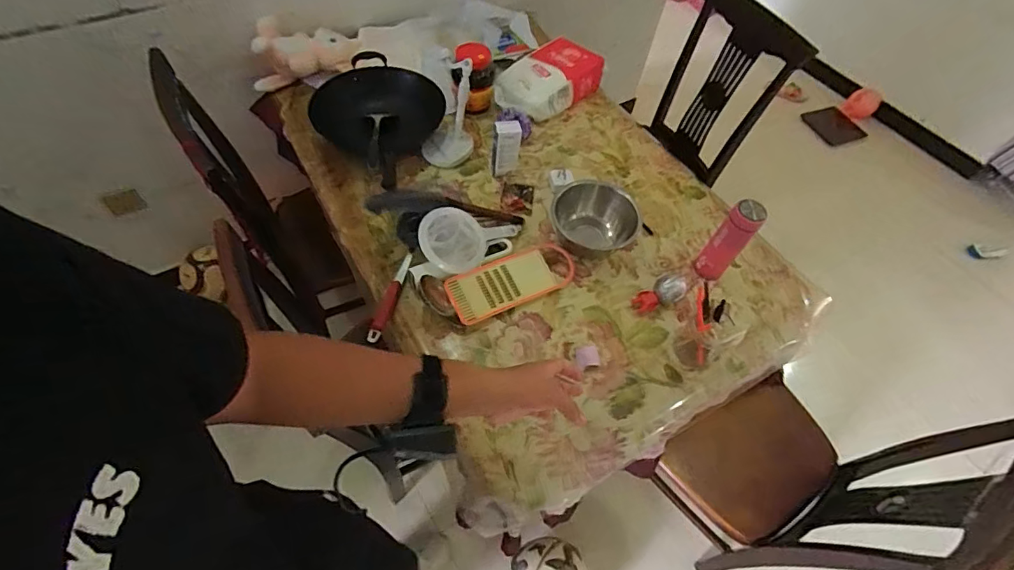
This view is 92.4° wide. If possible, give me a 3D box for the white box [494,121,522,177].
[{"bbox_3d":[-0.001,-0.312,1.122,0.064,0.134,0.044,0,57,-2],"label":"white box"}]

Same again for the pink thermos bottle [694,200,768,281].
[{"bbox_3d":[0.438,-0.084,0.971,0.066,0.193,0.056,39,64,21],"label":"pink thermos bottle"}]

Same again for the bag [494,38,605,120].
[{"bbox_3d":[0.106,-0.544,1.311,0.187,0.092,0.289,38,64,21],"label":"bag"}]

